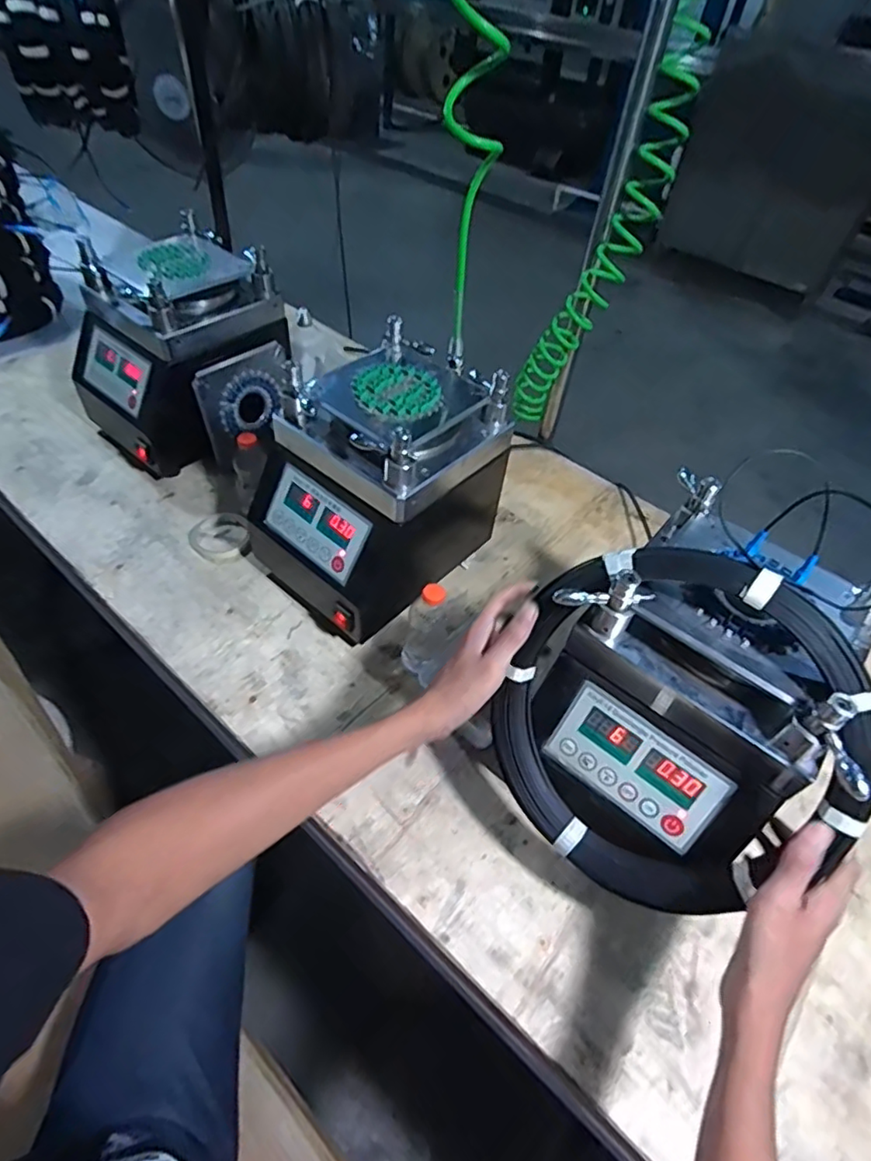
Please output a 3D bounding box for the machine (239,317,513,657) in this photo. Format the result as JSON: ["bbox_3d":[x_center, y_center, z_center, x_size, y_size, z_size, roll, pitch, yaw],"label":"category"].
[{"bbox_3d":[-0.079,-0.127,0.780,0.228,0.278,0.285,34,56,22],"label":"machine"}]

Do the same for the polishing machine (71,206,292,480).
[{"bbox_3d":[-0.416,-0.372,0.950,0.285,0.278,0.225,-33,60,-27],"label":"polishing machine"}]

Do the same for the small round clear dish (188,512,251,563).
[{"bbox_3d":[-0.323,-0.070,0.877,0.083,0.021,0.096,-31,59,-26],"label":"small round clear dish"}]

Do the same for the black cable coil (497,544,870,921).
[{"bbox_3d":[0.196,0.131,0.497,0.286,0.307,0.044,28,17,25],"label":"black cable coil"}]

